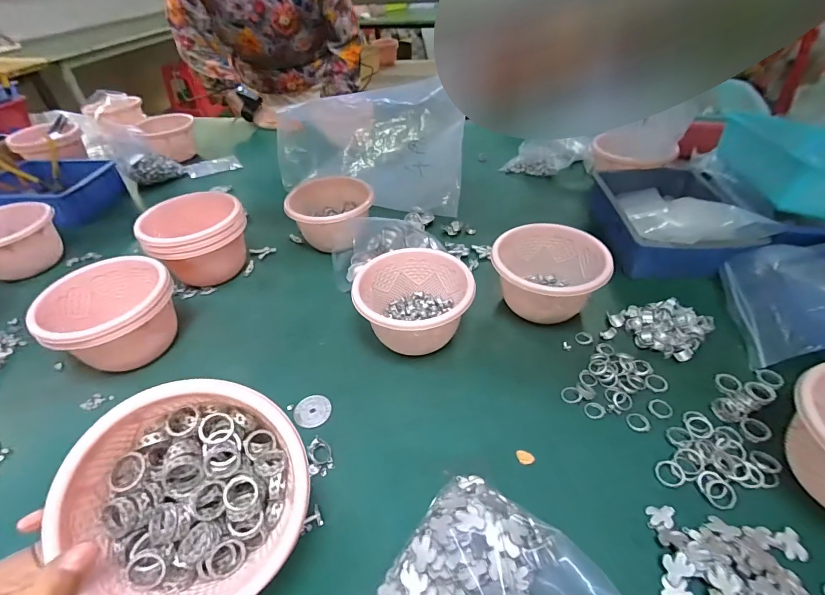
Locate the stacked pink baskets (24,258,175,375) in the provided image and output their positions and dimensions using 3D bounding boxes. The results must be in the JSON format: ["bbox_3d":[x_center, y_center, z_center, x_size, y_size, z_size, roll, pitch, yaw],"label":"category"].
[{"bbox_3d":[-0.388,0.028,0.532,0.143,0.097,0.144,26,51,29],"label":"stacked pink baskets"}]

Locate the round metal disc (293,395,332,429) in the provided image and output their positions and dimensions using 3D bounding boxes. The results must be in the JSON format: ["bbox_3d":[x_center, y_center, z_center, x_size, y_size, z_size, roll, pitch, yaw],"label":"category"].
[{"bbox_3d":[-0.117,0.134,0.469,0.042,0.004,0.039,-2,50,2],"label":"round metal disc"}]

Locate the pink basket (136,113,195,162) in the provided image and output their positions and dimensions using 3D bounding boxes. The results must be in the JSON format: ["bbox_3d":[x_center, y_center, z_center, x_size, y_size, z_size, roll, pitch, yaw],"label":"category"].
[{"bbox_3d":[-0.625,-0.414,1.040,0.120,0.083,0.157,-28,47,-23],"label":"pink basket"}]

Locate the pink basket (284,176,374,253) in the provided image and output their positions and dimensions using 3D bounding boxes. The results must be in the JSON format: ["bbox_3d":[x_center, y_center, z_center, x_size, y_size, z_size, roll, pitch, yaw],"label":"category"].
[{"bbox_3d":[-0.128,-0.138,0.697,0.146,0.090,0.142,23,50,27],"label":"pink basket"}]

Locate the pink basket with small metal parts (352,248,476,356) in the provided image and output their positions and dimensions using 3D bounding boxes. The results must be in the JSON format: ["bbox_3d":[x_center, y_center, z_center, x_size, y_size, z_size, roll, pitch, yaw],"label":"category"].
[{"bbox_3d":[0.004,0.010,0.527,0.144,0.084,0.135,-3,43,2],"label":"pink basket with small metal parts"}]

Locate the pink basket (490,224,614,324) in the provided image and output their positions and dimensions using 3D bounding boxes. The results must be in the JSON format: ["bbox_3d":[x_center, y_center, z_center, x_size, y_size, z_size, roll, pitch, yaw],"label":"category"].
[{"bbox_3d":[0.187,-0.029,0.561,0.151,0.084,0.138,-2,43,3],"label":"pink basket"}]

